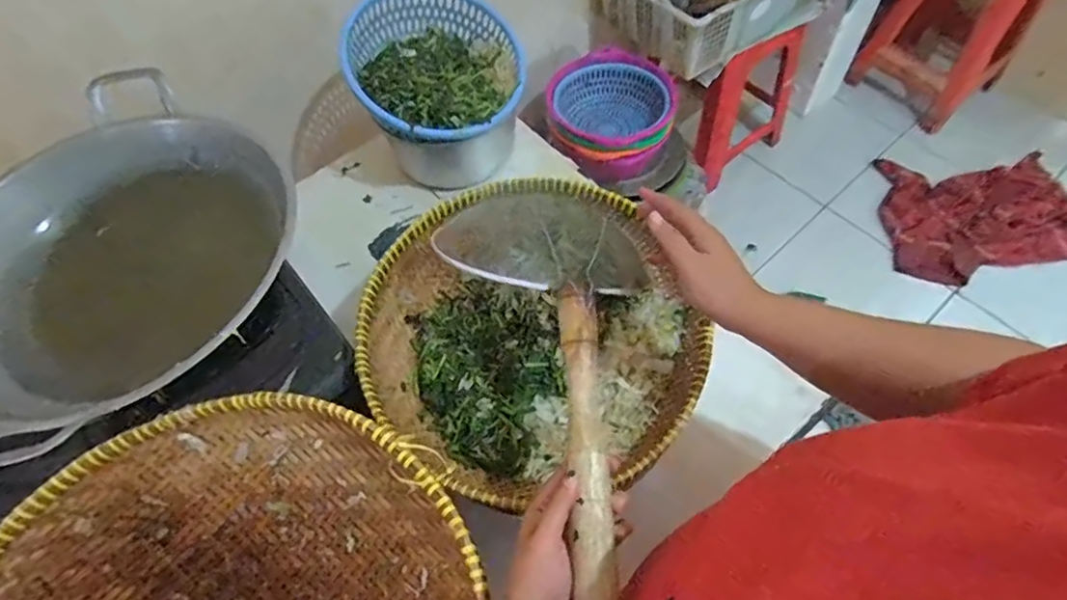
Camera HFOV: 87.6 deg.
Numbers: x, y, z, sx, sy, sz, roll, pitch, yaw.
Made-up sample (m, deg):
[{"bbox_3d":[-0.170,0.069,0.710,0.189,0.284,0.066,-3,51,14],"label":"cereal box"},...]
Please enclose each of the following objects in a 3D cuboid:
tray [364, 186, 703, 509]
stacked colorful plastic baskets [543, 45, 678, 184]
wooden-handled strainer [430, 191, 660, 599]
[{"bbox_3d":[-0.006,0.032,0.610,0.346,0.079,0.340,-23,62,-8],"label":"tray"},{"bbox_3d":[0.161,-0.433,1.332,0.320,0.151,0.315,-2,61,3],"label":"stacked colorful plastic baskets"},{"bbox_3d":[0.022,0.029,0.517,0.202,0.100,0.440,-10,41,-1],"label":"wooden-handled strainer"}]

